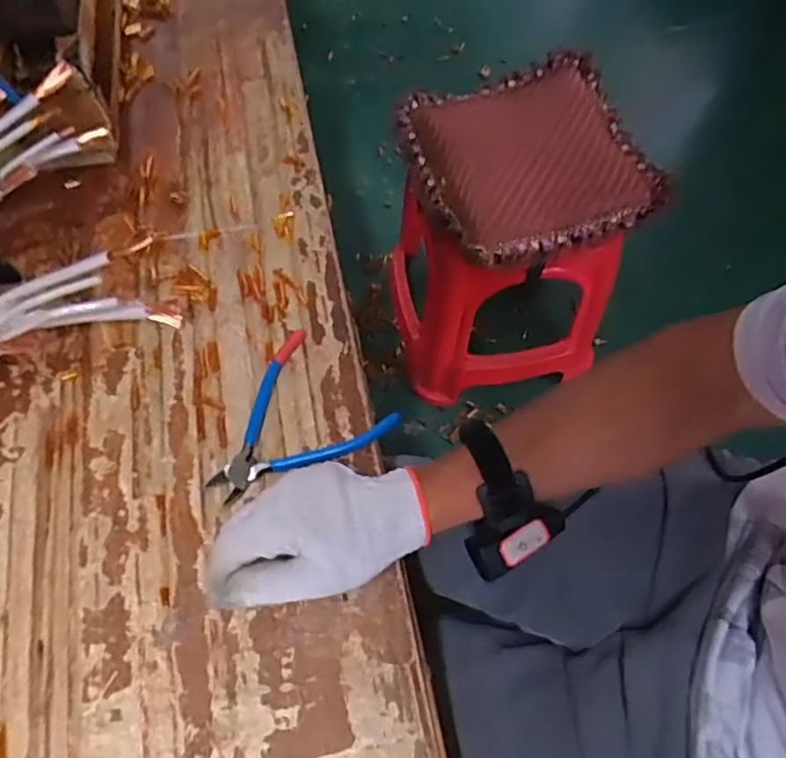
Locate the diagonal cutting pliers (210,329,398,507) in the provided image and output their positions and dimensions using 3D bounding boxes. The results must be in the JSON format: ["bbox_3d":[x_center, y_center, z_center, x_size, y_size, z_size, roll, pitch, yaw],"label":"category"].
[{"bbox_3d":[-0.085,0.038,0.497,0.136,0.014,0.118,-41,71,-16],"label":"diagonal cutting pliers"}]

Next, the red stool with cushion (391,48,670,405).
[{"bbox_3d":[0.191,-0.235,1.121,0.357,0.440,0.376,-6,65,-2],"label":"red stool with cushion"}]

